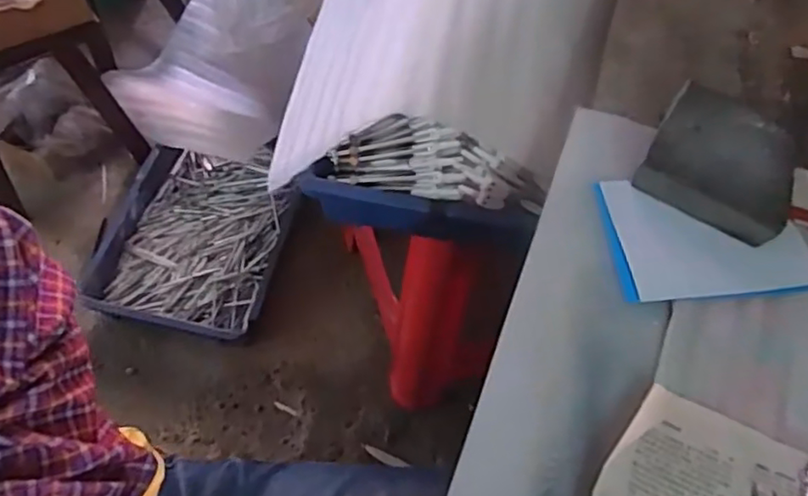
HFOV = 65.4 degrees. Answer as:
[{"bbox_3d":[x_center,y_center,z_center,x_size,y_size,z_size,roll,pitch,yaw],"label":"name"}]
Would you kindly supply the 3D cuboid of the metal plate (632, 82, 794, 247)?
[{"bbox_3d":[0.225,-0.063,0.449,0.095,0.027,0.104,26,62,13],"label":"metal plate"}]

